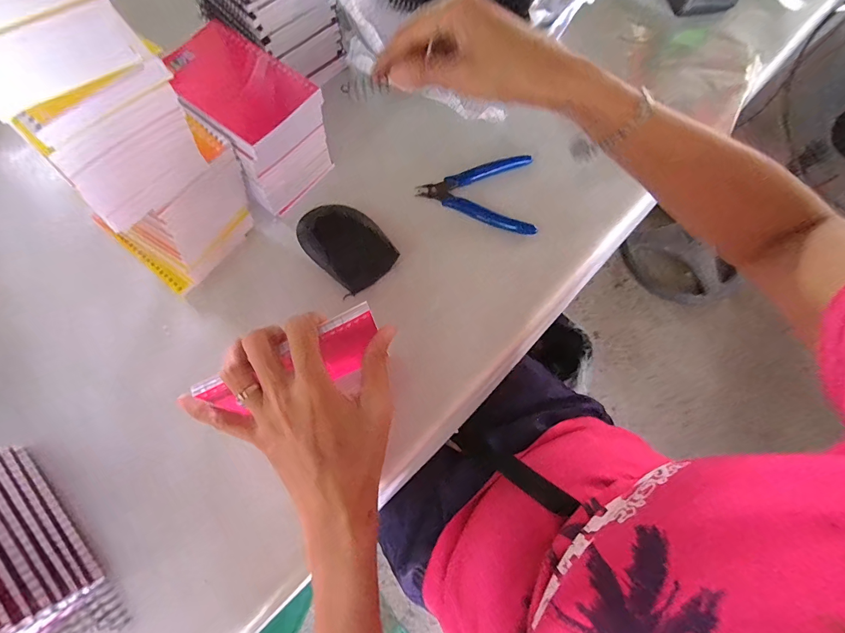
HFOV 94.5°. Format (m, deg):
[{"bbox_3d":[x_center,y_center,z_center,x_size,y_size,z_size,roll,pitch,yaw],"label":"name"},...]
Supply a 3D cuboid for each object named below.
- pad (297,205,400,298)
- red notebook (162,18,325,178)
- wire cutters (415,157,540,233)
[{"bbox_3d":[-0.068,-0.065,0.353,0.062,0.038,0.079,-40,77,-12],"label":"pad"},{"bbox_3d":[-0.160,-0.192,0.339,0.125,0.030,0.085,37,76,10],"label":"red notebook"},{"bbox_3d":[0.064,-0.134,0.390,0.117,0.008,0.082,21,74,6],"label":"wire cutters"}]

